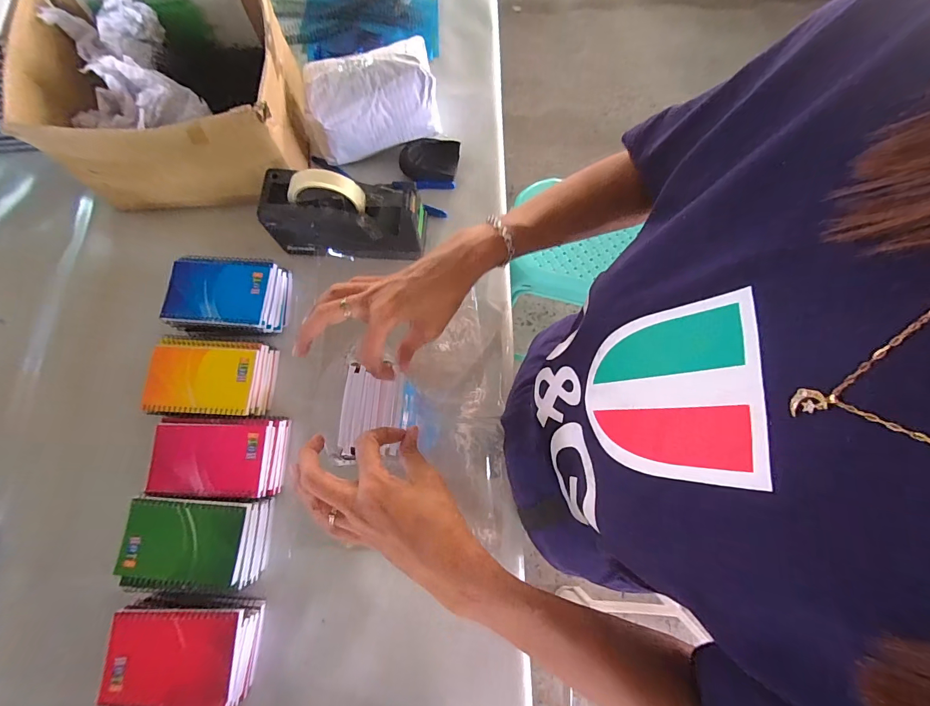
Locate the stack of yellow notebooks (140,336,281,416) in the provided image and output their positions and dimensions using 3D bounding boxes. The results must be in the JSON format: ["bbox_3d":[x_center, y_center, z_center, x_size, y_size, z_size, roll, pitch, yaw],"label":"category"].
[{"bbox_3d":[-0.320,0.031,0.501,0.135,0.041,0.097,3,75,1],"label":"stack of yellow notebooks"}]

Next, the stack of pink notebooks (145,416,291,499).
[{"bbox_3d":[-0.295,0.126,0.488,0.136,0.058,0.093,1,75,0],"label":"stack of pink notebooks"}]

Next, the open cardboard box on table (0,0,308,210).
[{"bbox_3d":[-0.392,-0.353,0.549,0.303,0.146,0.264,-10,75,-3],"label":"open cardboard box on table"}]

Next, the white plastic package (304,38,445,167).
[{"bbox_3d":[-0.136,-0.359,0.581,0.190,0.102,0.101,-14,75,-4],"label":"white plastic package"}]

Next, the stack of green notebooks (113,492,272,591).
[{"bbox_3d":[-0.302,0.215,0.455,0.142,0.055,0.097,3,75,1],"label":"stack of green notebooks"}]

